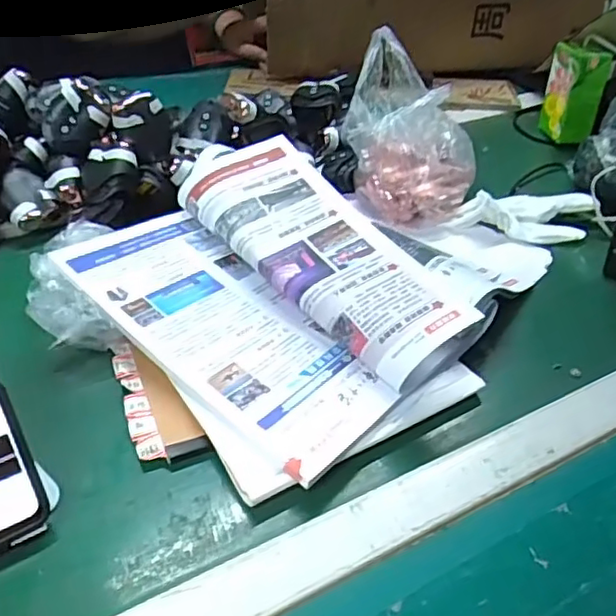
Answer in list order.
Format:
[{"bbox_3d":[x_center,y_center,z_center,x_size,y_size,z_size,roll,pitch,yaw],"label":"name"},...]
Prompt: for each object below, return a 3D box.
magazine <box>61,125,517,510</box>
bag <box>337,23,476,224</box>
[{"bbox_3d":[-0.025,-0.024,0.503,0.240,0.059,0.304,-28,49,-31],"label":"magazine"},{"bbox_3d":[0.103,-0.202,0.687,0.118,0.086,0.239,-3,57,-9],"label":"bag"}]

